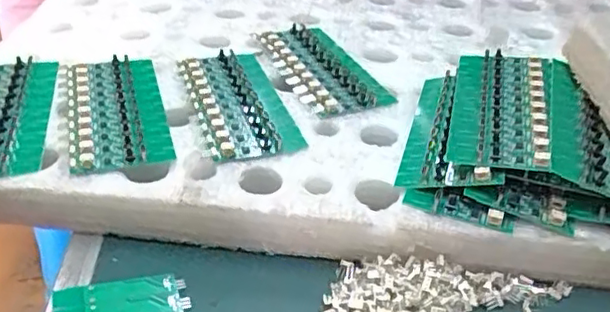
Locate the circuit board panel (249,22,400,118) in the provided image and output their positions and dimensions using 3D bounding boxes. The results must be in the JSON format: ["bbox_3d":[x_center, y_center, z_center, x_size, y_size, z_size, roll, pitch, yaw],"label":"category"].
[{"bbox_3d":[0.010,-0.072,0.480,0.064,0.008,0.137,-13,38,-21],"label":"circuit board panel"}]

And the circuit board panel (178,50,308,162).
[{"bbox_3d":[-0.048,-0.041,0.433,0.065,0.006,0.136,-8,36,-15],"label":"circuit board panel"}]

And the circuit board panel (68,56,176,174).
[{"bbox_3d":[-0.129,-0.033,0.419,0.061,0.013,0.135,-8,36,-15],"label":"circuit board panel"}]

